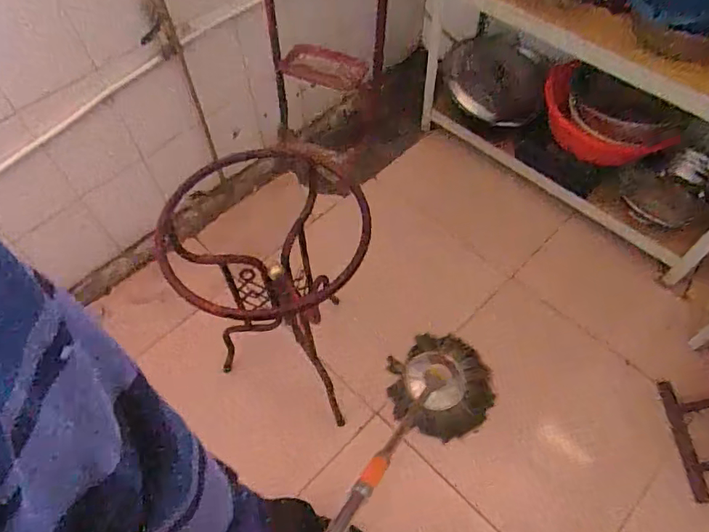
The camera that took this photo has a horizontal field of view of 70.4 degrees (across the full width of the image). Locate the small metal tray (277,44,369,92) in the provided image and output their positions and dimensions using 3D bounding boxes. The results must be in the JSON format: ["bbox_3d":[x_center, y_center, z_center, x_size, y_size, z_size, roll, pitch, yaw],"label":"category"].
[{"bbox_3d":[-0.056,-0.370,0.938,0.168,0.045,0.062,8,59,5],"label":"small metal tray"}]

